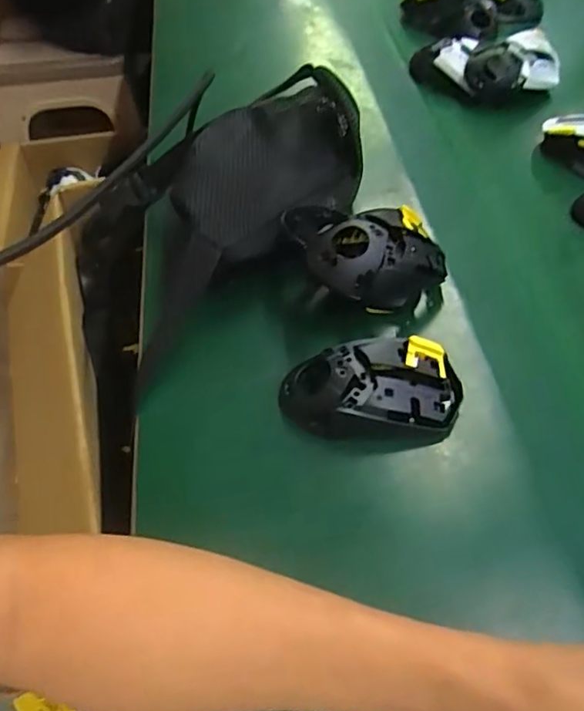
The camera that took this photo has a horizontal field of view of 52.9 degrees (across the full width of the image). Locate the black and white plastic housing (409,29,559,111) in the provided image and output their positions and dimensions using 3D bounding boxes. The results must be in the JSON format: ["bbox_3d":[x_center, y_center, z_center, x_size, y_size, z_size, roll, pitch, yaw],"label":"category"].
[{"bbox_3d":[0.212,-0.316,0.653,0.155,0.061,0.074,11,52,10],"label":"black and white plastic housing"}]

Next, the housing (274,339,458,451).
[{"bbox_3d":[0.053,0.023,0.396,0.121,0.037,0.066,0,51,1],"label":"housing"}]

